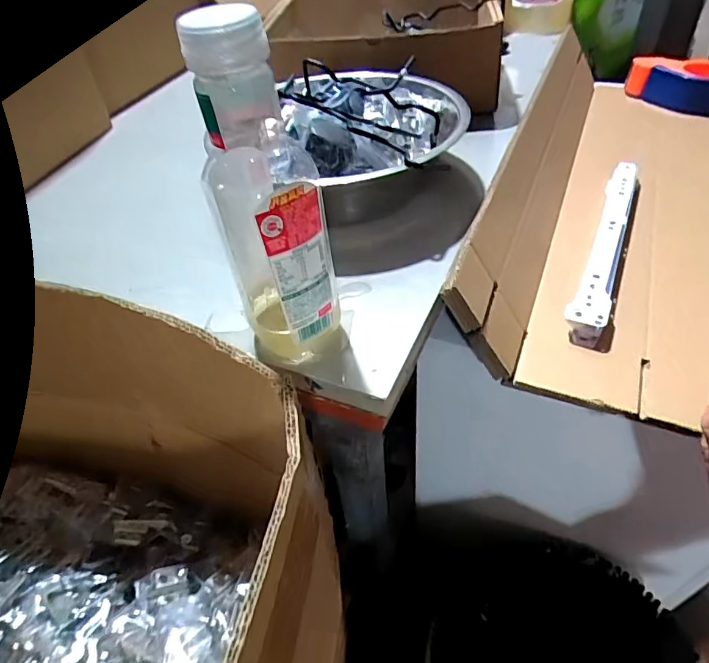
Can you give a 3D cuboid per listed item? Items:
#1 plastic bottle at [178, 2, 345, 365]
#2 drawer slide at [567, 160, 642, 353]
[{"bbox_3d":[-0.052,-0.071,0.298,0.061,0.206,0.072,-19,47,-11],"label":"plastic bottle"},{"bbox_3d":[0.265,-0.094,0.508,0.039,0.027,0.291,16,50,21],"label":"drawer slide"}]

